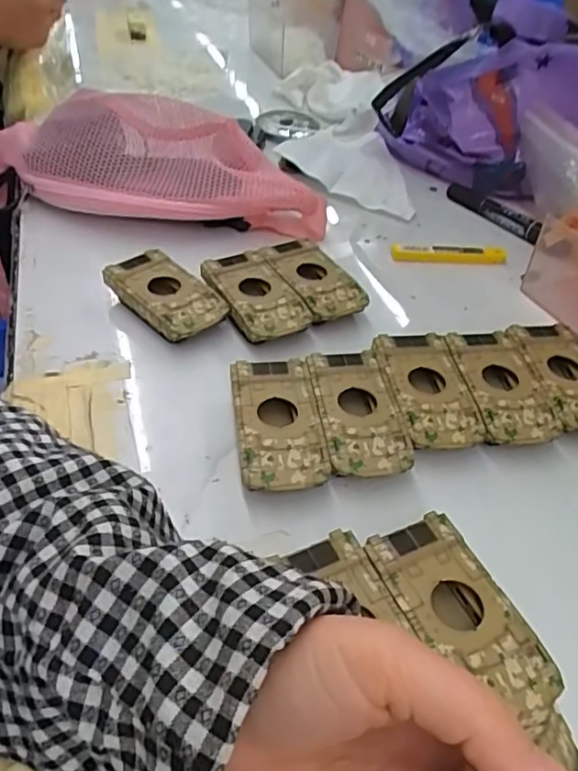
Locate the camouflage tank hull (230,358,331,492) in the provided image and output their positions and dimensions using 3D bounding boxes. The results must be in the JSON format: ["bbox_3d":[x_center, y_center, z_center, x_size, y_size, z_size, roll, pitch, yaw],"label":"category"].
[{"bbox_3d":[-0.007,0.027,0.361,0.049,0.027,0.092,-3,44,-9],"label":"camouflage tank hull"}]

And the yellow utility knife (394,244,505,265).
[{"bbox_3d":[0.145,-0.120,0.541,0.103,0.013,0.012,1,44,-4],"label":"yellow utility knife"}]

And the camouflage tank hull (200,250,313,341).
[{"bbox_3d":[-0.025,-0.064,0.453,0.051,0.028,0.090,-18,48,-22],"label":"camouflage tank hull"}]

